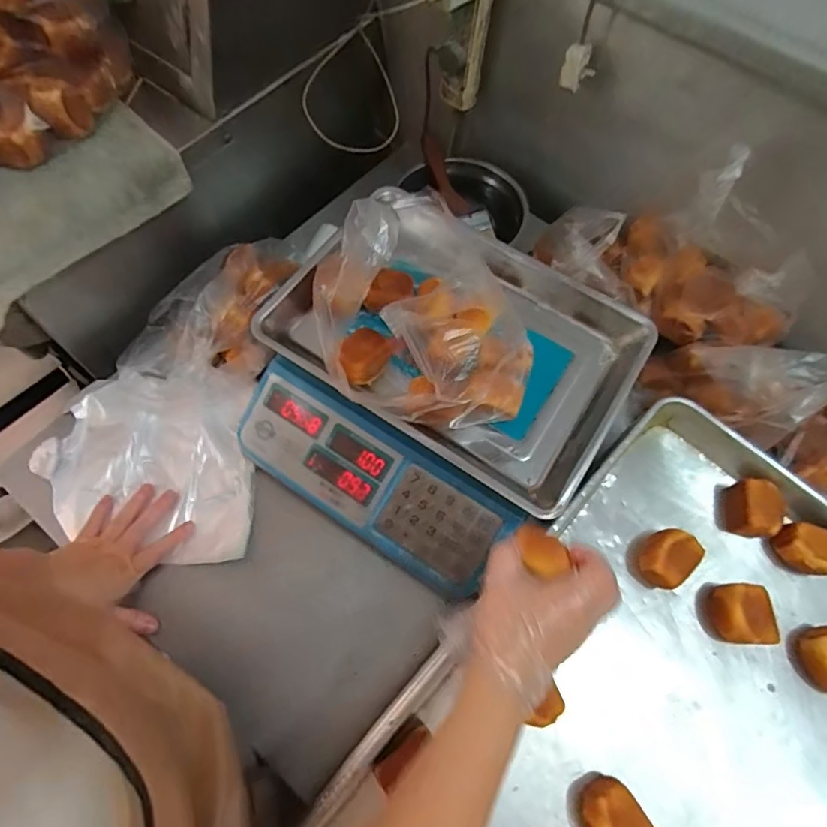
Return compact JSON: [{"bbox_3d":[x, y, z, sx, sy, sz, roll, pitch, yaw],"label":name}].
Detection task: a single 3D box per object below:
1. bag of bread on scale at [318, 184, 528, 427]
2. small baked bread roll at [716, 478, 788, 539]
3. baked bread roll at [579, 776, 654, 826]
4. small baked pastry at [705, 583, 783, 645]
[{"bbox_3d":[0.005,-0.086,0.500,0.170,0.160,0.210,-31,71,-16],"label":"bag of bread on scale"},{"bbox_3d":[0.359,0.102,0.550,0.046,0.047,0.053,13,65,3],"label":"small baked bread roll"},{"bbox_3d":[0.169,0.344,0.438,0.049,0.047,0.054,-21,68,-12],"label":"baked bread roll"},{"bbox_3d":[0.323,0.199,0.514,0.049,0.049,0.054,2,65,-2],"label":"small baked pastry"}]

